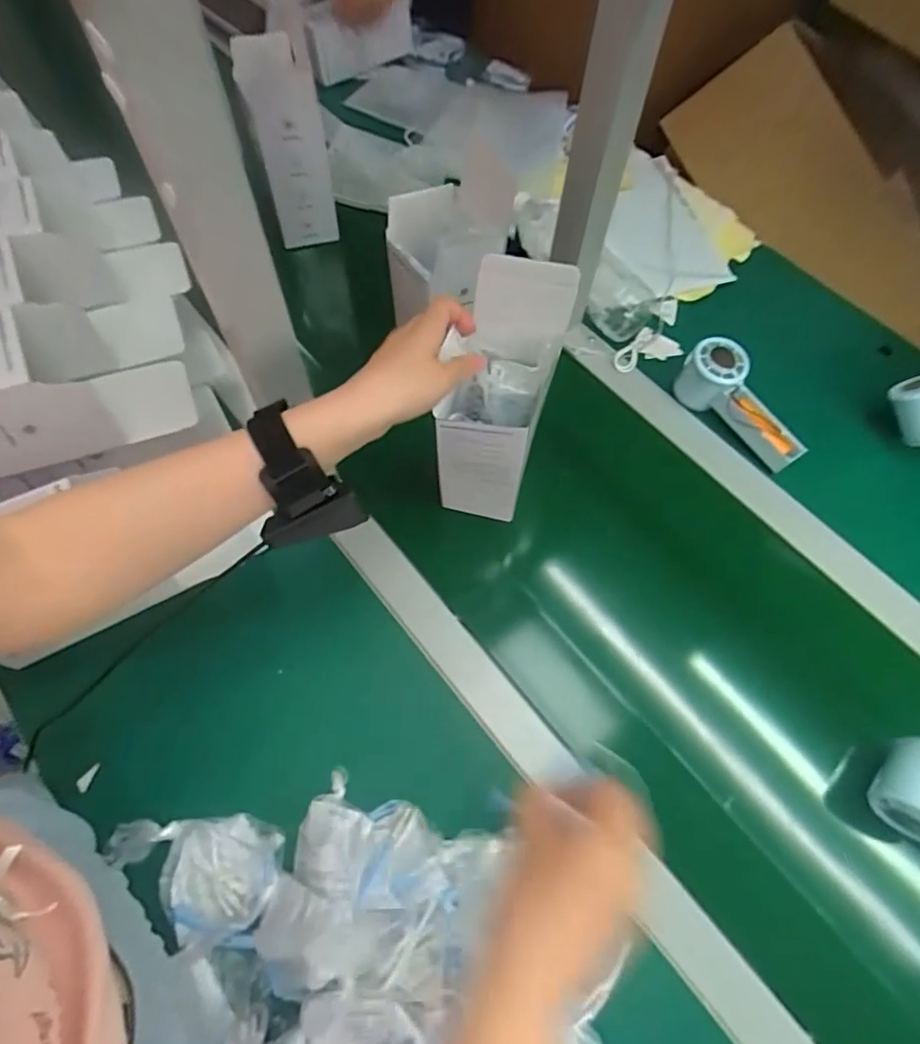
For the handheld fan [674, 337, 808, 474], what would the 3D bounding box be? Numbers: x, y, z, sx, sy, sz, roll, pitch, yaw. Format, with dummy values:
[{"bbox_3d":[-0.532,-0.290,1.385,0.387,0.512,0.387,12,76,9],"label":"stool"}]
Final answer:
[{"bbox_3d":[0.300,-0.123,0.613,0.052,0.067,0.150,-36,70,-15],"label":"handheld fan"}]

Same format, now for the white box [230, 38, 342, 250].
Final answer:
[{"bbox_3d":[-0.198,-0.435,0.674,0.080,0.188,0.102,-13,66,-6],"label":"white box"}]

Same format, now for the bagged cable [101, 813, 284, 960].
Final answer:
[{"bbox_3d":[-0.196,0.264,0.423,0.126,0.018,0.082,-3,65,-1],"label":"bagged cable"}]

